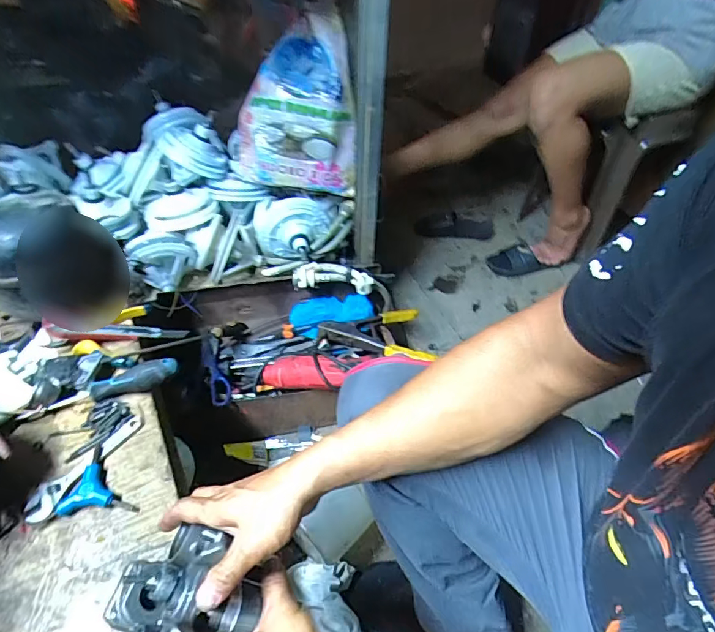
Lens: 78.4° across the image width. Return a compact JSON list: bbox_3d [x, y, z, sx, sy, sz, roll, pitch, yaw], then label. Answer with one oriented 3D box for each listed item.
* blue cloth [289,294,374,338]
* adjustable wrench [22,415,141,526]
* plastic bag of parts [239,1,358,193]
[{"bbox_3d":[-0.054,-0.003,0.944,0.176,0.041,0.074,-4,45,-5],"label":"blue cloth"},{"bbox_3d":[-0.324,0.176,0.524,0.037,0.013,0.148,21,48,19],"label":"adjustable wrench"},{"bbox_3d":[-0.134,-0.427,0.901,0.253,0.256,0.194,0,45,0],"label":"plastic bag of parts"}]

